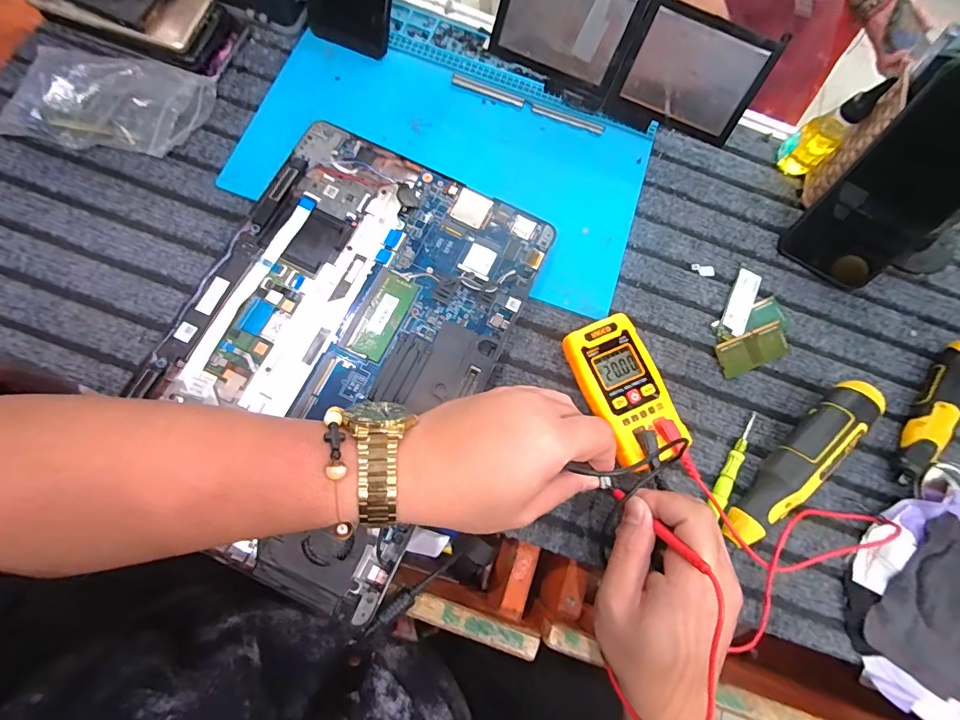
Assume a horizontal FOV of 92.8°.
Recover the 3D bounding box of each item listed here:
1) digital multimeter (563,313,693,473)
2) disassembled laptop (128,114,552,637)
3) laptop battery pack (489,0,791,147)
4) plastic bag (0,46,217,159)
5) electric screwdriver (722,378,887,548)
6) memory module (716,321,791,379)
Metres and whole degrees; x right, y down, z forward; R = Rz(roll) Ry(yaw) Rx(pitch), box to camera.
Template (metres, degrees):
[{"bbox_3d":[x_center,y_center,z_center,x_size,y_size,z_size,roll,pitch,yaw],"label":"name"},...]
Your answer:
[{"bbox_3d":[0.113,0.024,0.356,0.058,0.030,0.114,-23,78,-11],"label":"digital multimeter"},{"bbox_3d":[-0.107,-0.015,0.349,0.226,0.018,0.326,25,77,6],"label":"disassembled laptop"},{"bbox_3d":[0.128,-0.266,0.399,0.230,0.096,0.008,20,42,-3],"label":"laptop battery pack"},{"bbox_3d":[-0.300,-0.208,0.376,0.133,0.035,0.080,9,74,-3],"label":"plastic bag"},{"bbox_3d":[0.240,0.077,0.348,0.156,0.033,0.033,-40,82,-14],"label":"electric screwdriver"},{"bbox_3d":[0.232,-0.009,0.386,0.068,0.004,0.028,-21,89,-9],"label":"memory module"}]

